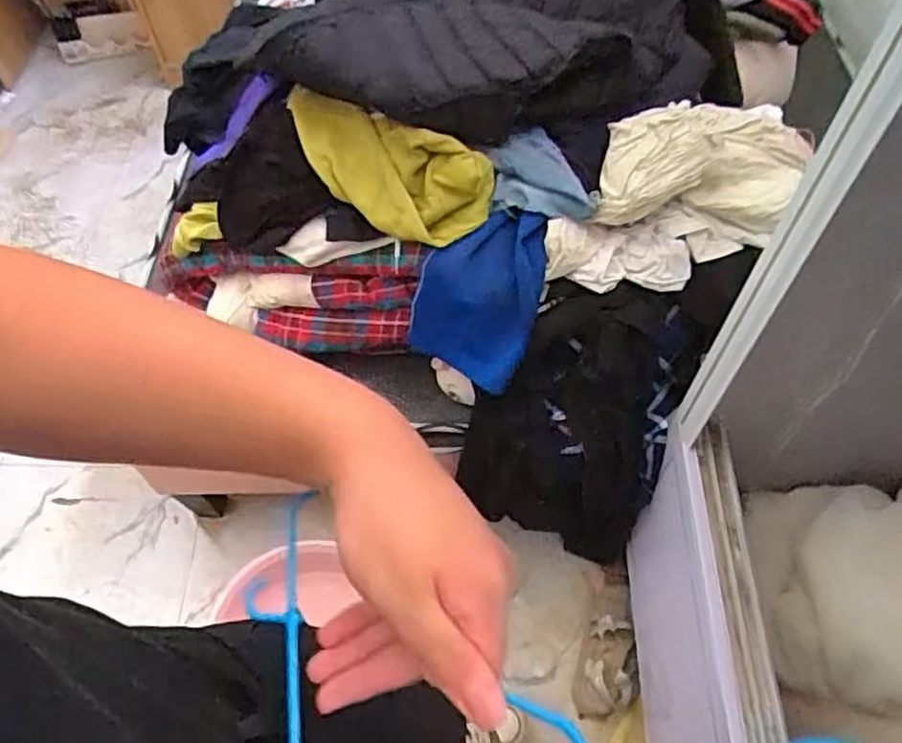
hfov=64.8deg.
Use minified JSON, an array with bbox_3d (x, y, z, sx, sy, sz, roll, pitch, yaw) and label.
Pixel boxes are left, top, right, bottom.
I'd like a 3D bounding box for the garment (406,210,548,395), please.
[{"bbox_3d":[0.047,-0.118,1.063,0.182,0.268,0.060,22,27,5],"label":"garment"}]

